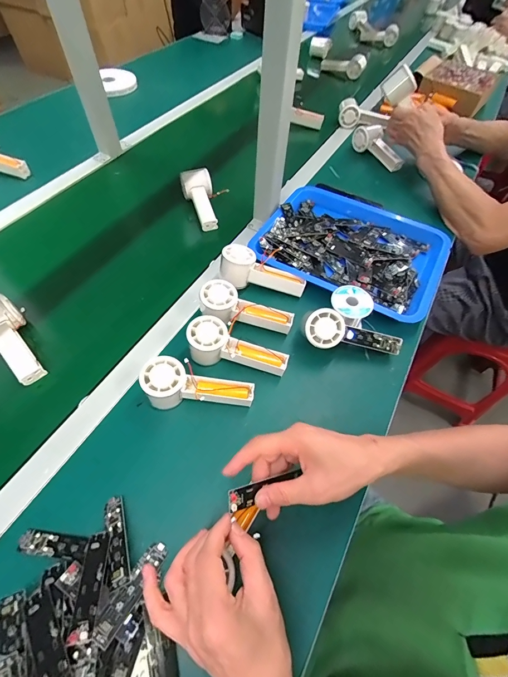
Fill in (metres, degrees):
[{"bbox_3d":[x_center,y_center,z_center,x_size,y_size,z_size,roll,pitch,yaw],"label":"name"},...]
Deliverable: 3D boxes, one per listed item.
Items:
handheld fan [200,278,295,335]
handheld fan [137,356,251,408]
[{"bbox_3d":[-0.015,-0.040,0.505,0.149,0.048,0.059,21,58,-7],"label":"handheld fan"},{"bbox_3d":[-0.079,0.070,0.437,0.150,0.053,0.058,12,57,-12],"label":"handheld fan"}]

